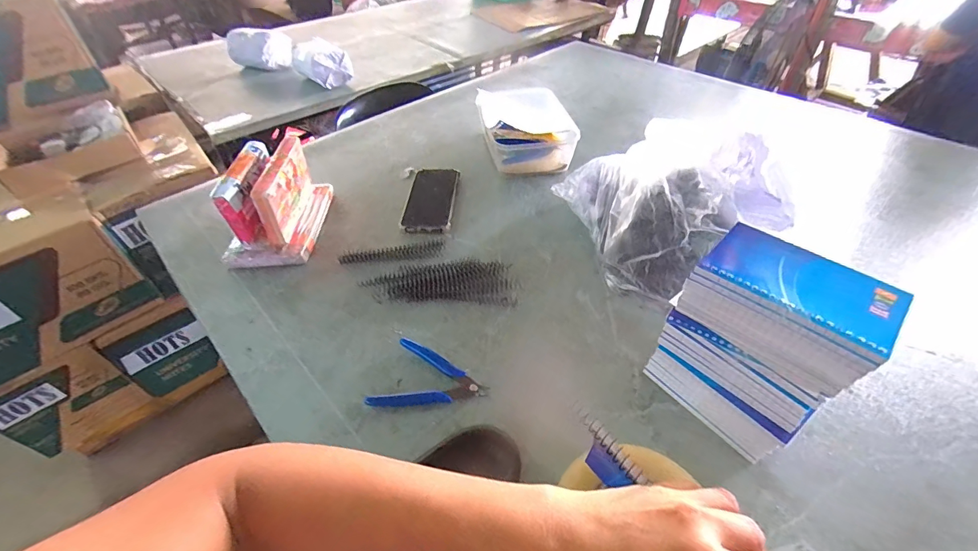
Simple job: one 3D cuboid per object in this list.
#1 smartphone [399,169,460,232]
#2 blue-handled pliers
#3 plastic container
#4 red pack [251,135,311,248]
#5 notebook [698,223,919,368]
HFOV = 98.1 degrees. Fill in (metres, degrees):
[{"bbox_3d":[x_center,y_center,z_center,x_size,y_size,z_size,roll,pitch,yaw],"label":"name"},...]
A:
[{"bbox_3d":[-0.098,-0.133,0.721,0.081,0.013,0.183,1,44,2],"label":"smartphone"},{"bbox_3d":[-0.063,0.119,0.466,0.114,0.011,0.081,13,46,14],"label":"blue-handled pliers"},{"bbox_3d":[0.070,-0.291,0.833,0.171,0.078,0.222,-8,45,-7],"label":"plastic container"},{"bbox_3d":[-0.310,-0.128,0.648,0.031,0.107,0.153,-3,44,-2],"label":"red pack"},{"bbox_3d":[0.243,0.005,0.330,0.081,0.008,0.128,-36,54,-28],"label":"notebook"}]

